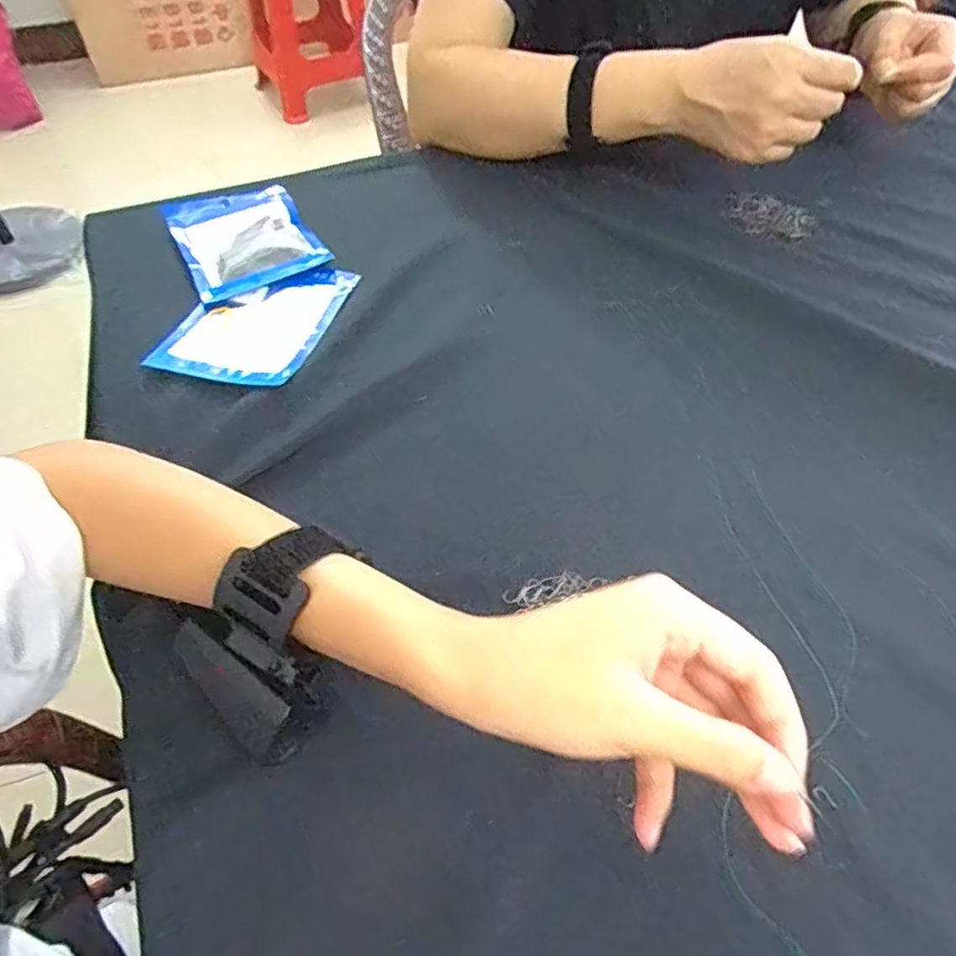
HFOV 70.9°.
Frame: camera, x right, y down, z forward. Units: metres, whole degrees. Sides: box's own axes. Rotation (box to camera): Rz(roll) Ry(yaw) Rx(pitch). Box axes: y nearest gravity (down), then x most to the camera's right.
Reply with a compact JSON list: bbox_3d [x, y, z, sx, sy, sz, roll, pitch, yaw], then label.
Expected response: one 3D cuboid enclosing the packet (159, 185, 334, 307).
[{"bbox_3d":[-0.193,-0.198,0.556,0.105,0.020,0.153,-24,54,-16],"label":"packet"}]

